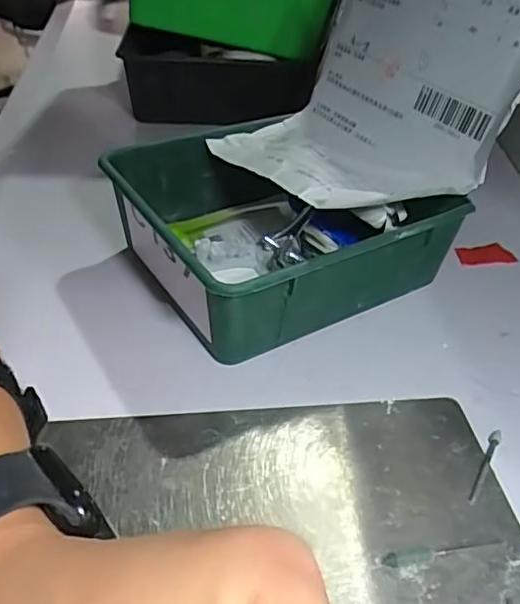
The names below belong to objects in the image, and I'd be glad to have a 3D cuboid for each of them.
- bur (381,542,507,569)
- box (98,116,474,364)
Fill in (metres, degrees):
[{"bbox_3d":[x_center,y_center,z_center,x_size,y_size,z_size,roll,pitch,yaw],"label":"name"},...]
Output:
[{"bbox_3d":[0.075,0.101,0.237,0.052,0.004,0.007,-2,40,-7],"label":"bur"},{"bbox_3d":[0.007,-0.045,0.360,0.156,0.069,0.153,-21,46,-27],"label":"box"}]

